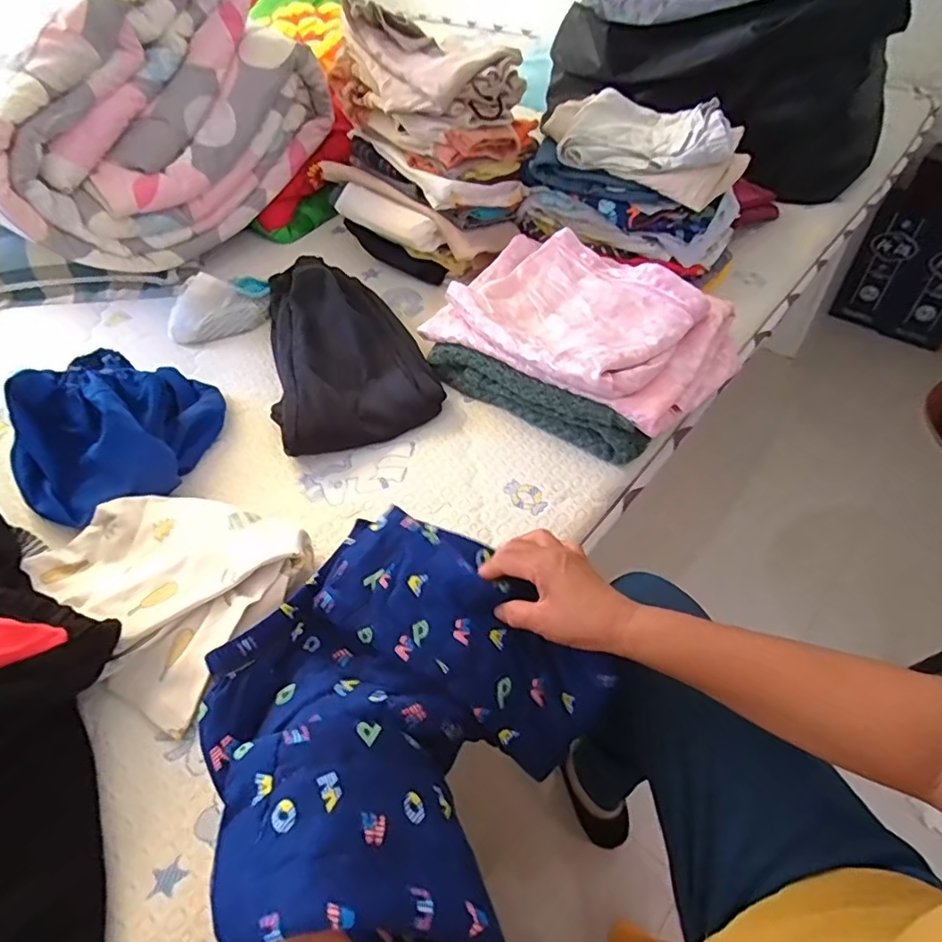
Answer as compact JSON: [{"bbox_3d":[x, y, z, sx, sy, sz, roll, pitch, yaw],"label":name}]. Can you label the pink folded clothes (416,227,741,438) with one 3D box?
[{"bbox_3d":[0.133,-0.181,0.684,0.333,0.066,0.225,30,58,25],"label":"pink folded clothes"}]

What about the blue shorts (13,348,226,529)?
[{"bbox_3d":[-0.392,-0.055,0.622,0.162,0.101,0.213,5,51,8],"label":"blue shorts"}]

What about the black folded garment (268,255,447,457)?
[{"bbox_3d":[-0.163,-0.162,0.718,0.192,0.079,0.314,-16,51,-9],"label":"black folded garment"}]

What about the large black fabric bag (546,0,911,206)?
[{"bbox_3d":[0.472,-0.782,1.049,0.500,0.306,0.622,-34,56,-22],"label":"large black fabric bag"}]

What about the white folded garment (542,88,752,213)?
[{"bbox_3d":[0.229,-0.440,0.767,0.253,0.071,0.170,32,59,27],"label":"white folded garment"}]

